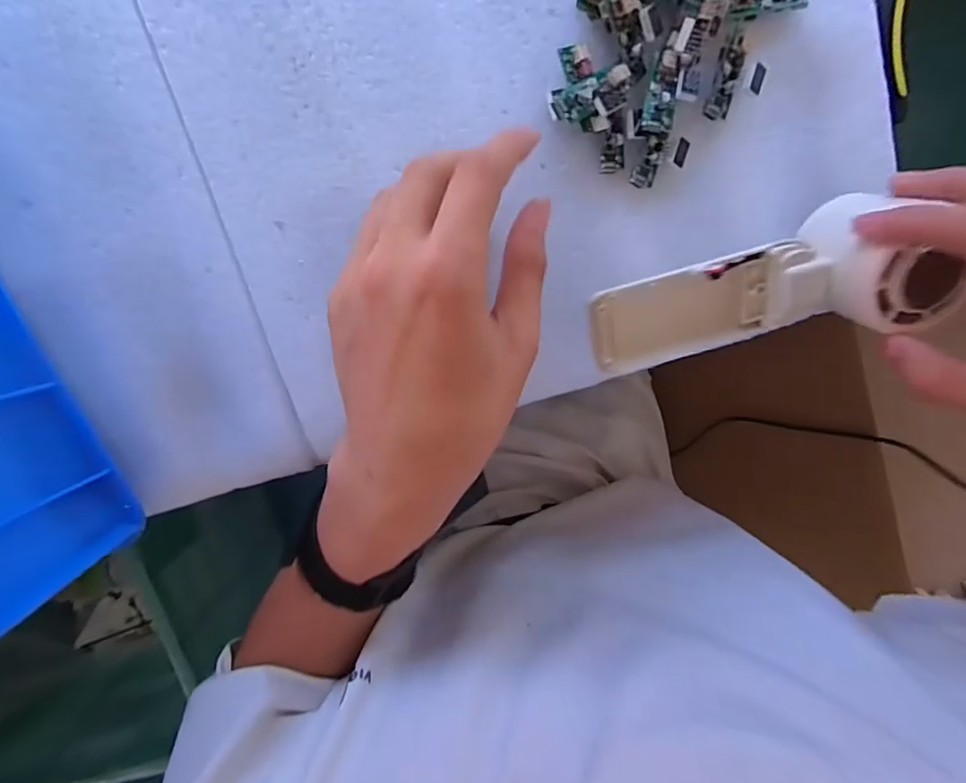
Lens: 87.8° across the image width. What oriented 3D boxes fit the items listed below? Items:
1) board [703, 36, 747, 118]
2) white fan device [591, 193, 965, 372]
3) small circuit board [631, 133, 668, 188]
[{"bbox_3d":[0.116,-0.148,0.238,0.013,0.007,0.033,13,99,-4],"label":"board"},{"bbox_3d":[0.130,-0.048,0.232,0.156,0.043,0.059,-11,97,10],"label":"white fan device"},{"bbox_3d":[0.081,-0.111,0.242,0.011,0.004,0.024,17,112,-5],"label":"small circuit board"}]

